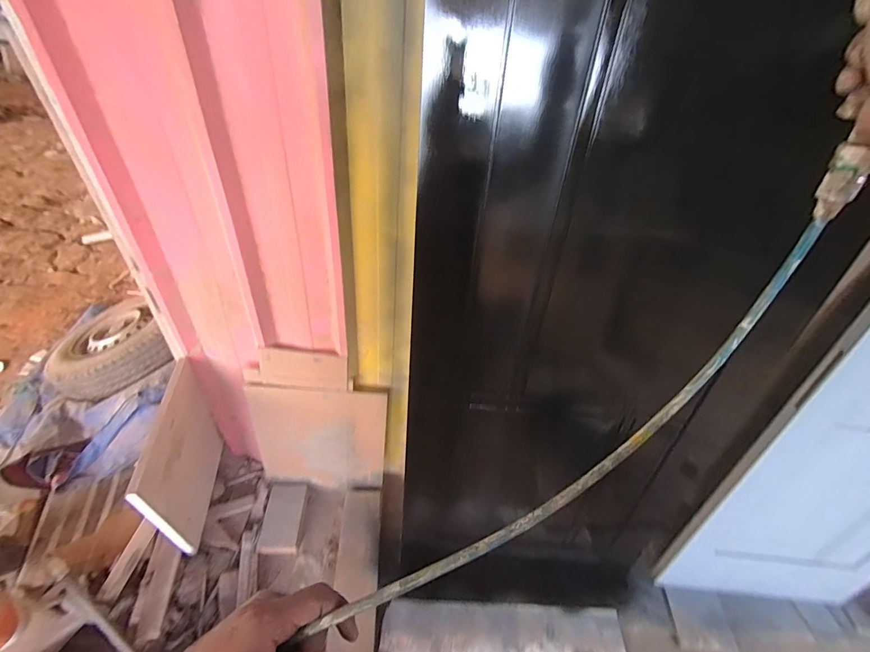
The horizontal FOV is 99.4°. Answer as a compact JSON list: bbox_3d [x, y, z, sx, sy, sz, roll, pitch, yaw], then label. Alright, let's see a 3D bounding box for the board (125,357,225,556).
[{"bbox_3d":[-0.827,0.458,1.242,0.032,0.608,0.432,4,46,-14],"label":"board"}]

